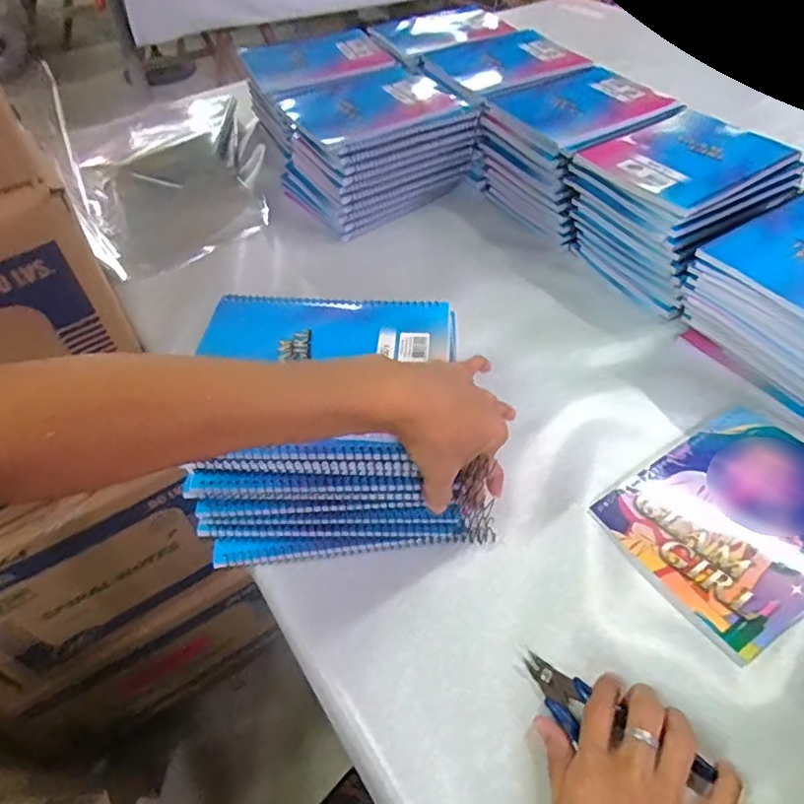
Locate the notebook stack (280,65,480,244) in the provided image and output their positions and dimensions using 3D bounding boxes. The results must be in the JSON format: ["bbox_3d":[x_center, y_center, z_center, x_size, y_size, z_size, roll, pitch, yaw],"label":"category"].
[{"bbox_3d":[-0.054,-0.353,0.788,0.221,0.124,0.217,-29,53,-22],"label":"notebook stack"}]

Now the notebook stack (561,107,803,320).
[{"bbox_3d":[0.322,-0.224,0.663,0.195,0.128,0.187,-23,51,-19],"label":"notebook stack"}]

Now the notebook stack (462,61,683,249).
[{"bbox_3d":[0.229,-0.329,0.754,0.209,0.124,0.183,-27,53,-21],"label":"notebook stack"}]

